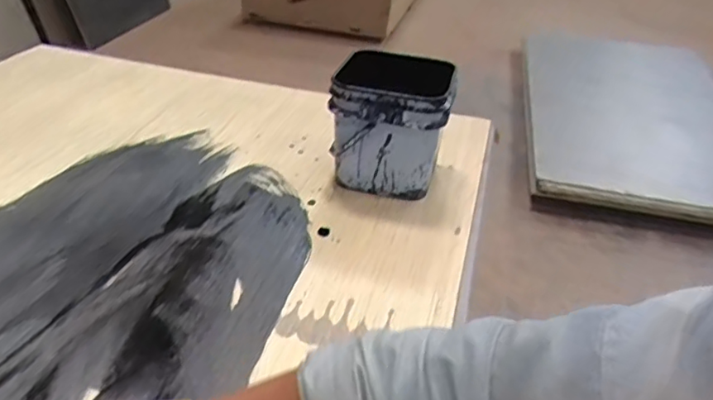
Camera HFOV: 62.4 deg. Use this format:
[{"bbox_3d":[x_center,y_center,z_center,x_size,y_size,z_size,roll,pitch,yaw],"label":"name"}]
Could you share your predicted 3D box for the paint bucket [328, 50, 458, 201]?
[{"bbox_3d":[0.069,-0.147,1.119,0.196,0.214,0.244,10,34,7],"label":"paint bucket"}]

